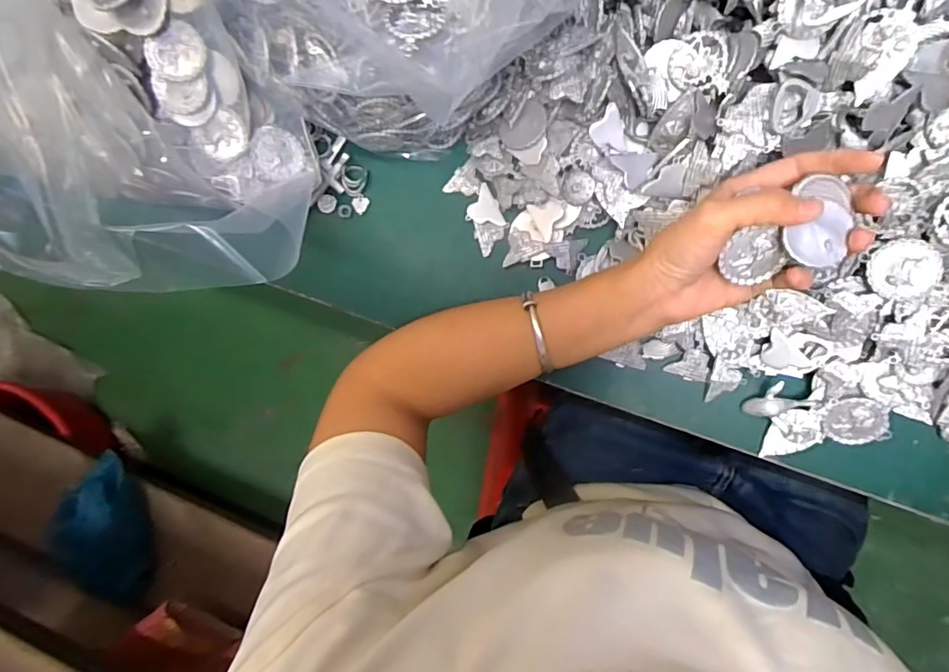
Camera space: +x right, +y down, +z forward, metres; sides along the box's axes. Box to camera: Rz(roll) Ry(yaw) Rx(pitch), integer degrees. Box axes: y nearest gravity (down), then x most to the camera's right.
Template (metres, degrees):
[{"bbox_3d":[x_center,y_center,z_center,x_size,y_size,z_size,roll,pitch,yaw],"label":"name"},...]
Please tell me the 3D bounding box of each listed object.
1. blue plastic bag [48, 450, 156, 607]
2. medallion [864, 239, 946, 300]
[{"bbox_3d":[-0.712,0.396,0.986,0.125,0.108,0.302,9,111,9],"label":"blue plastic bag"},{"bbox_3d":[0.264,-0.041,0.317,0.037,0.004,0.035,4,99,23],"label":"medallion"}]

